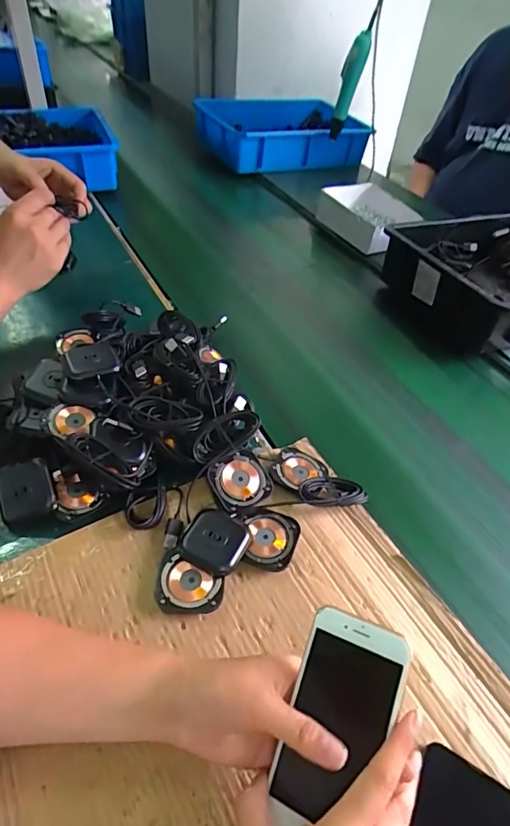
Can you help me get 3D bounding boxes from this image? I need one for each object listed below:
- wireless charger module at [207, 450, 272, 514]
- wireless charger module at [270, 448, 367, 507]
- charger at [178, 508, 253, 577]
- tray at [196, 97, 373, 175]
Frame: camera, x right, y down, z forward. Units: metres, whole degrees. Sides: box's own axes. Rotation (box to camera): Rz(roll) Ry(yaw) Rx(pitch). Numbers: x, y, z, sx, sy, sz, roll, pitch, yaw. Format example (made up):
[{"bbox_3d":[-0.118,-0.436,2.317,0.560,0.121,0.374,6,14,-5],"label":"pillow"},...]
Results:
[{"bbox_3d":[-0.015,0.070,0.488,0.061,0.011,0.055,-26,78,-31],"label":"wireless charger module"},{"bbox_3d":[0.064,0.072,0.506,0.101,0.021,0.062,36,55,27],"label":"wireless charger module"},{"bbox_3d":[-0.037,0.119,0.442,0.057,0.013,0.056,23,50,17],"label":"charger"},{"bbox_3d":[0.081,-0.735,1.236,0.442,0.104,0.282,-19,51,-23],"label":"tray"}]

